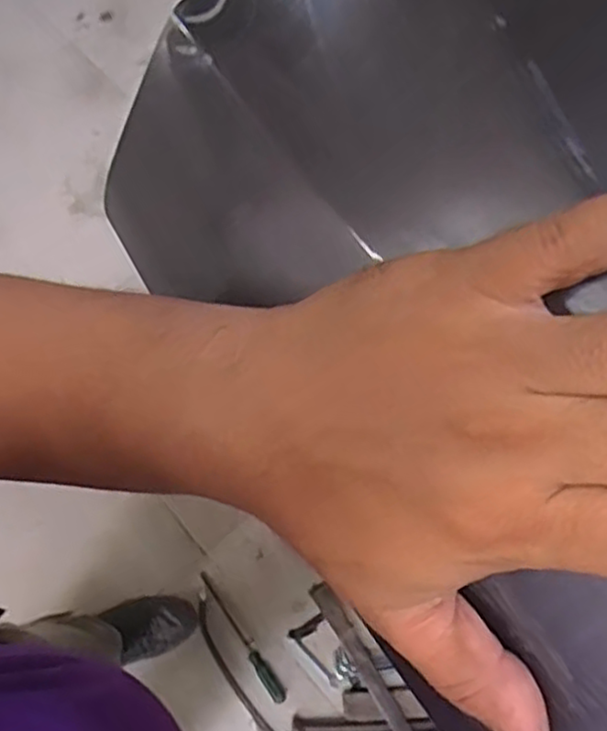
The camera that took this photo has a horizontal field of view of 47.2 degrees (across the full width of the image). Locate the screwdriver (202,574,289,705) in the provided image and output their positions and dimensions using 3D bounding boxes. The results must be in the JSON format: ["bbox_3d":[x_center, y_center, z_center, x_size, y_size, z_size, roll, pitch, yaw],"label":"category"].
[{"bbox_3d":[-0.115,0.507,1.300,0.027,0.026,0.269,-32,72,-19],"label":"screwdriver"}]

